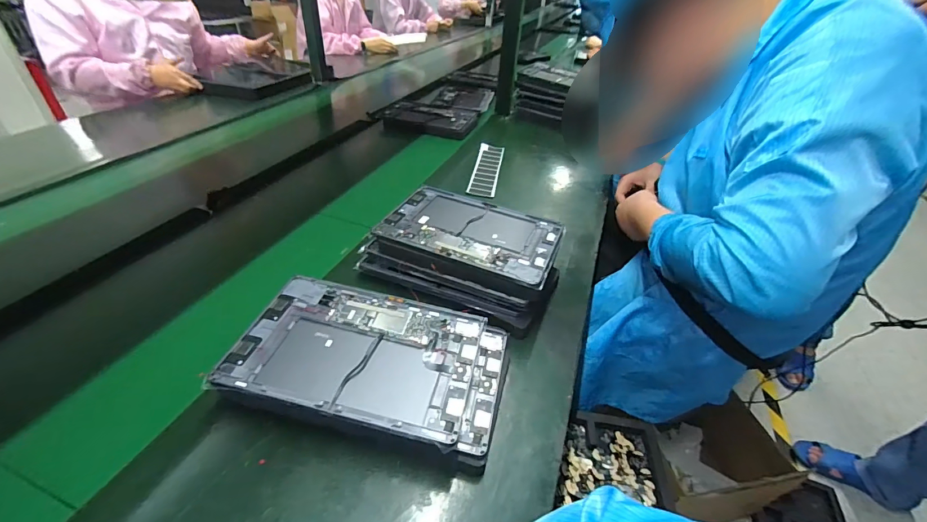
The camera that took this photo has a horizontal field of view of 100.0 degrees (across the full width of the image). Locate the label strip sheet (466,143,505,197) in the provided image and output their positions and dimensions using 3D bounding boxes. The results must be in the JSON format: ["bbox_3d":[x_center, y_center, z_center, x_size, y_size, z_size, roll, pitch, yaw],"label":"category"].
[{"bbox_3d":[0.059,-0.226,0.949,0.060,0.005,0.254,10,42,4],"label":"label strip sheet"}]

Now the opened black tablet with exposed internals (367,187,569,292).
[{"bbox_3d":[0.015,-0.049,0.607,0.262,0.016,0.174,16,39,16],"label":"opened black tablet with exposed internals"}]

